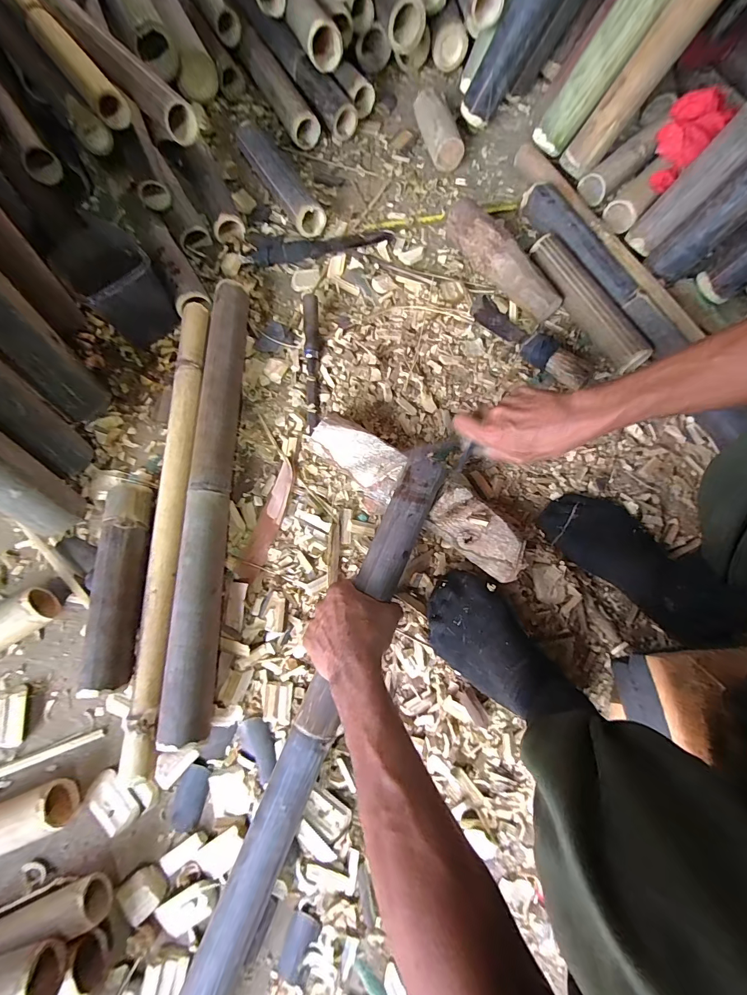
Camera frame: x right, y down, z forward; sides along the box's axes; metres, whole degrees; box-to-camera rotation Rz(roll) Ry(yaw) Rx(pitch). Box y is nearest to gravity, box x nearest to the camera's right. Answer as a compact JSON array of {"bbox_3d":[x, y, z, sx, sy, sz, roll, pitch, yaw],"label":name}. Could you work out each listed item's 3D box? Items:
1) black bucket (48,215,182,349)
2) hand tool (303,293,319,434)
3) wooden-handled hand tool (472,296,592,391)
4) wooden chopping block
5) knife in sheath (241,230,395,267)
[{"bbox_3d":[-0.389,-0.322,0.594,0.100,0.126,0.126,-43,78,-11],"label":"black bucket"},{"bbox_3d":[-0.100,-0.219,0.613,0.022,0.019,0.223,-2,87,0],"label":"hand tool"},{"bbox_3d":[0.252,-0.261,0.620,0.048,0.041,0.232,-41,78,-11],"label":"wooden-handled hand tool"},{"bbox_3d":[0.060,-0.007,0.528,0.323,0.060,0.101,29,76,8],"label":"wooden chopping block"},{"bbox_3d":[-0.100,-0.457,0.684,0.270,0.030,0.047,-12,74,-3],"label":"knife in sheath"}]

